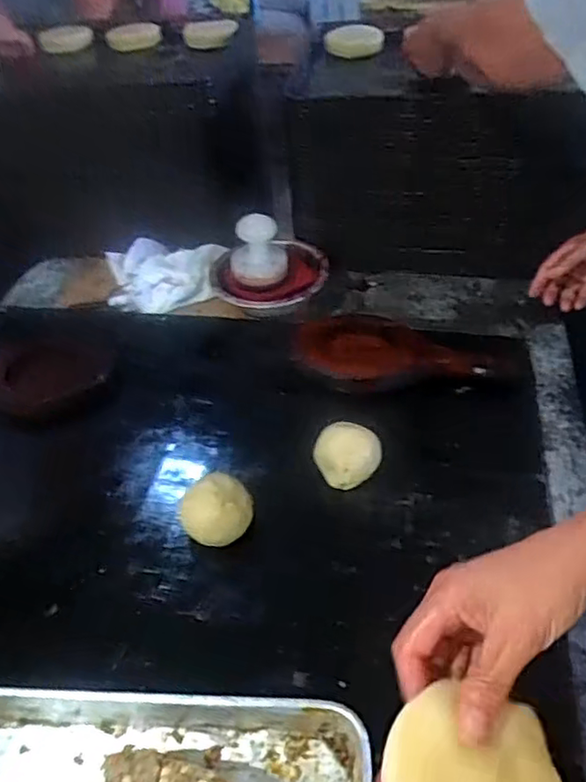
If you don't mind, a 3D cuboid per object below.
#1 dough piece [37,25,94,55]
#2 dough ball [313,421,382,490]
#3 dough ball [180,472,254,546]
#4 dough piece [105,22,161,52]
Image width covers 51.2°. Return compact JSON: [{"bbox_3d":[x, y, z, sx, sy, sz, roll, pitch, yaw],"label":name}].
[{"bbox_3d":[-0.414,-0.644,1.121,0.047,0.036,0.100,27,51,31],"label":"dough piece"},{"bbox_3d":[0.062,0.070,0.695,0.057,0.062,0.068,-24,48,-19],"label":"dough ball"},{"bbox_3d":[-0.079,0.128,0.648,0.075,0.064,0.061,-18,46,-13],"label":"dough ball"},{"bbox_3d":[-0.292,-0.651,1.125,0.099,0.026,0.090,-13,42,-9],"label":"dough piece"}]

